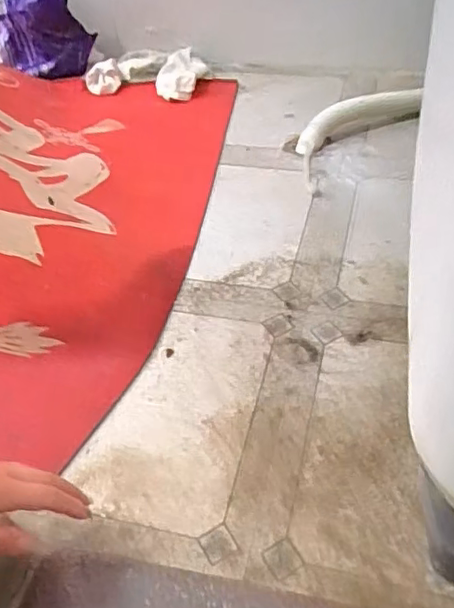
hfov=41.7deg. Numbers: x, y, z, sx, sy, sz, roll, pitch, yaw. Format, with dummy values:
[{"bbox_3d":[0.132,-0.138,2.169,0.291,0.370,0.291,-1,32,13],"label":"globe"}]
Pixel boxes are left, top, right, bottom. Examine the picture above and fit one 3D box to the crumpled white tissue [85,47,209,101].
[{"bbox_3d":[-0.144,-0.410,1.070,0.204,0.044,0.102,11,48,16],"label":"crumpled white tissue"}]

